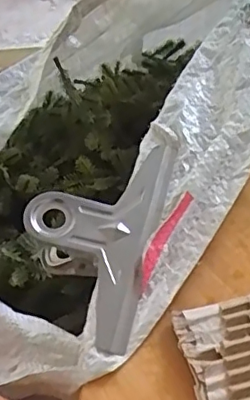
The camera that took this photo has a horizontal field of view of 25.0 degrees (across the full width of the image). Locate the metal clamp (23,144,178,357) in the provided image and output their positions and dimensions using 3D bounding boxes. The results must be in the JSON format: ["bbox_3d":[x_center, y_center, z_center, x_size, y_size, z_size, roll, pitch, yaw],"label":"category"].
[{"bbox_3d":[-0.014,0.021,0.306,0.073,0.041,0.127,7,55,15],"label":"metal clamp"}]

